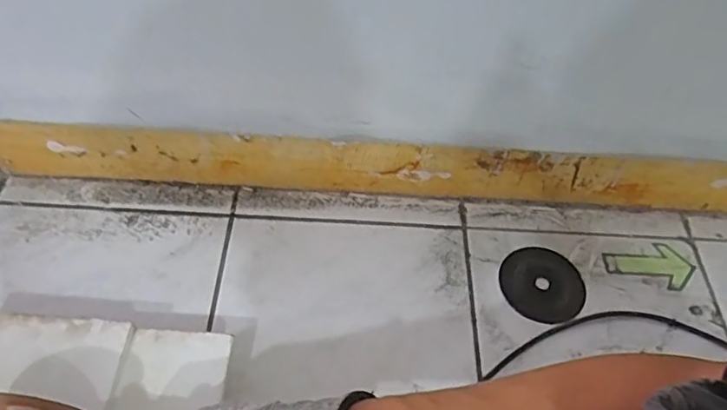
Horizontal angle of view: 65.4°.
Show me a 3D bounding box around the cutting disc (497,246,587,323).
[{"bbox_3d":[0.217,0.094,0.686,0.100,0.004,0.103,2,53,-2],"label":"cutting disc"}]

